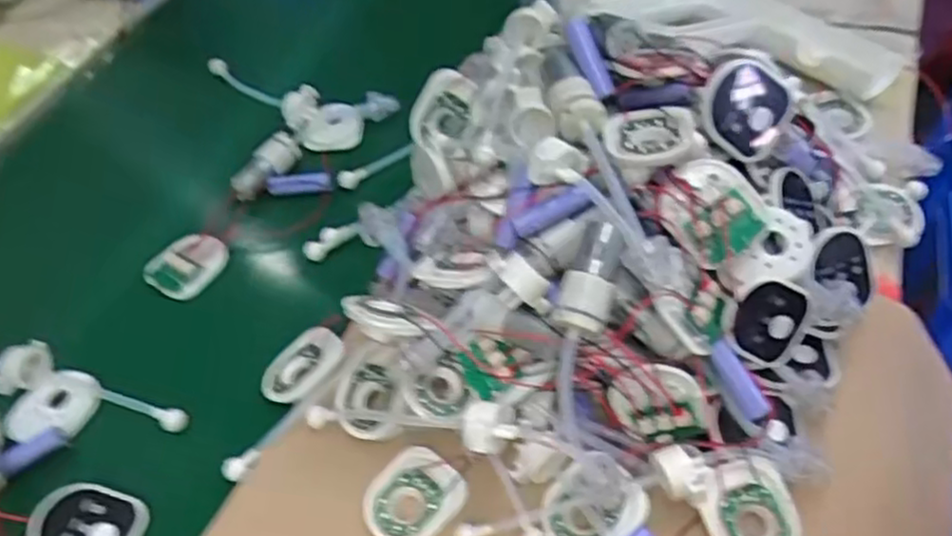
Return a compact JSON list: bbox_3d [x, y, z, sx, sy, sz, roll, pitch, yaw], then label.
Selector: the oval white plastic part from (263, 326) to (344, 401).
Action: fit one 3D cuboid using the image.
[{"bbox_3d":[-0.117,0.065,0.497,0.058,0.008,0.058,-40,38,-11],"label":"oval white plastic part"}]

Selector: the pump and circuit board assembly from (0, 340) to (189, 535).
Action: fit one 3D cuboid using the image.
[{"bbox_3d":[-0.300,0.111,0.473,0.230,0.027,0.124,19,57,19],"label":"pump and circuit board assembly"}]

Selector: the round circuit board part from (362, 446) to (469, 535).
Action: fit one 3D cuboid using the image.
[{"bbox_3d":[-0.038,0.136,0.439,0.059,0.007,0.051,-36,57,-20],"label":"round circuit board part"}]

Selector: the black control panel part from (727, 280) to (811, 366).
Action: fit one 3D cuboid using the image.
[{"bbox_3d":[0.168,0.030,0.422,0.050,0.053,0.005,-52,26,3],"label":"black control panel part"}]

